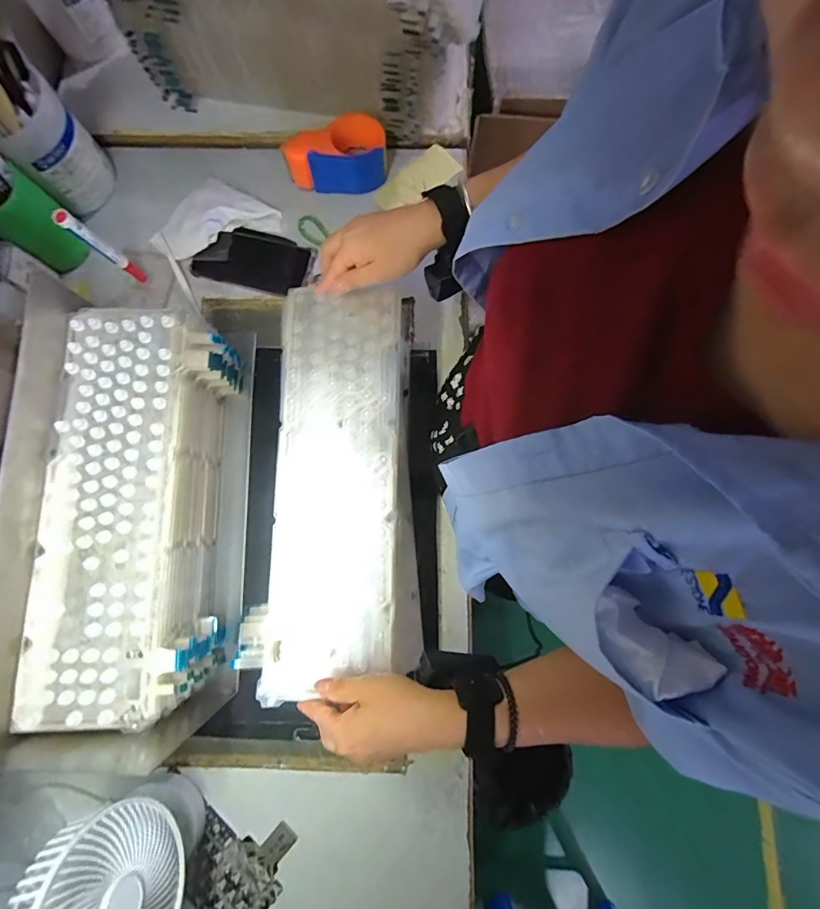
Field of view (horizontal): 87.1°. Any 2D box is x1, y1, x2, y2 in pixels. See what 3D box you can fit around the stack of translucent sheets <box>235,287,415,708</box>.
[{"bbox_3d":[-0.074,0.024,0.455,0.153,0.026,0.412,3,81,1],"label":"stack of translucent sheets"}]

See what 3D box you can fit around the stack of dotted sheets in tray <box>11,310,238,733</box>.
[{"bbox_3d":[-0.305,0.061,0.505,0.160,0.117,0.435,1,79,1],"label":"stack of dotted sheets in tray"}]

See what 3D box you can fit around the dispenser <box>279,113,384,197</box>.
[{"bbox_3d":[-0.104,-0.426,0.612,0.140,0.059,0.079,-8,80,-1],"label":"dispenser"}]

